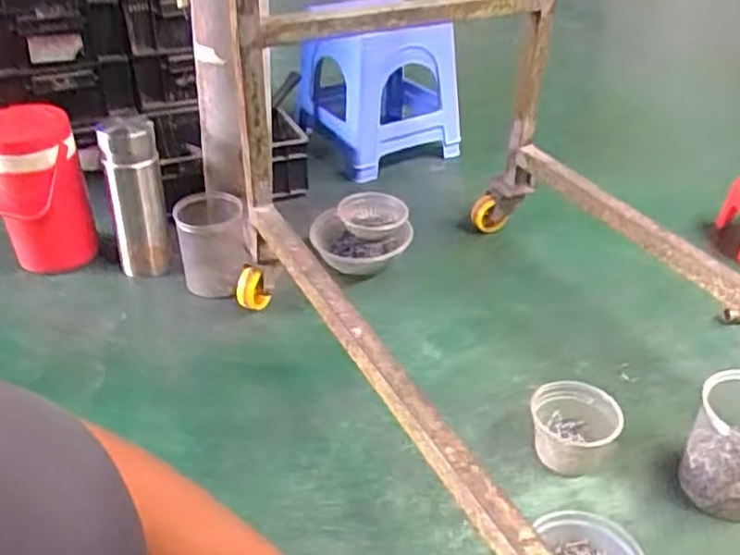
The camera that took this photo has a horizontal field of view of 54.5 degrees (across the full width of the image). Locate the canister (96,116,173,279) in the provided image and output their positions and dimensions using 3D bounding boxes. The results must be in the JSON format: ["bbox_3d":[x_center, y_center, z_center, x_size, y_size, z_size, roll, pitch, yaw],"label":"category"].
[{"bbox_3d":[-0.355,-0.115,1.099,0.085,0.256,0.072,-11,37,-15],"label":"canister"}]

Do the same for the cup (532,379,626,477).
[{"bbox_3d":[0.242,0.181,0.860,0.098,0.069,0.088,9,36,12],"label":"cup"}]

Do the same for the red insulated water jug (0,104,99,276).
[{"bbox_3d":[-0.509,-0.128,1.097,0.148,0.252,0.128,-19,40,-25],"label":"red insulated water jug"}]

